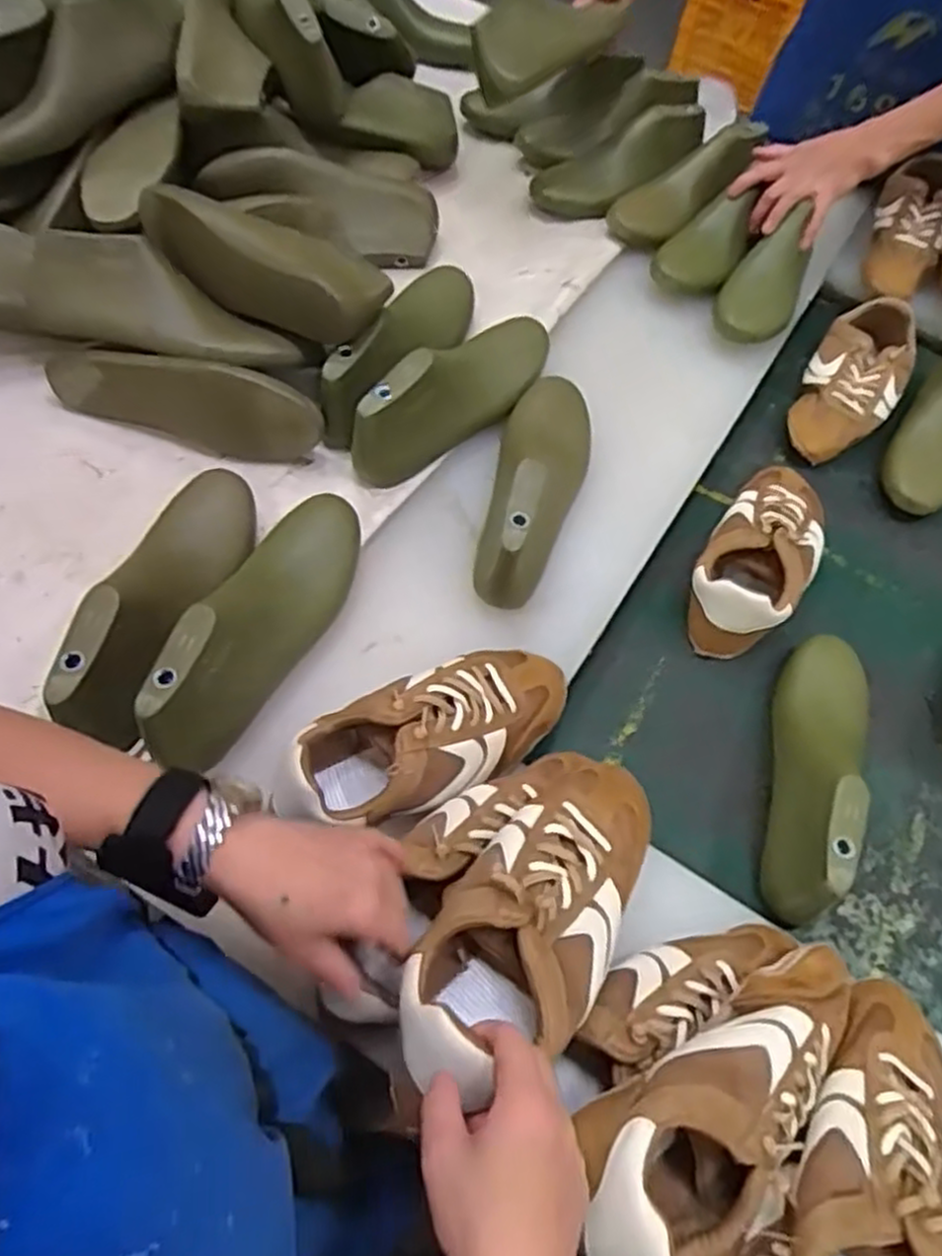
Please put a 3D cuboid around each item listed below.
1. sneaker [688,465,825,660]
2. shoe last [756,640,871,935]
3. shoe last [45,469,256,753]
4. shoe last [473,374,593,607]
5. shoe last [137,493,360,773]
[{"bbox_3d":[0.306,-0.087,0.785,0.106,0.072,0.259,29,64,12],"label":"sneaker"},{"bbox_3d":[0.303,0.118,0.664,0.074,0.095,0.264,19,62,7],"label":"shoe last"},{"bbox_3d":[-0.241,-0.033,0.617,0.073,0.079,0.278,13,45,3],"label":"shoe last"},{"bbox_3d":[0.068,-0.146,0.719,0.085,0.098,0.260,11,62,2],"label":"shoe last"},{"bbox_3d":[-0.170,-0.009,0.623,0.078,0.094,0.281,21,48,8],"label":"shoe last"}]

